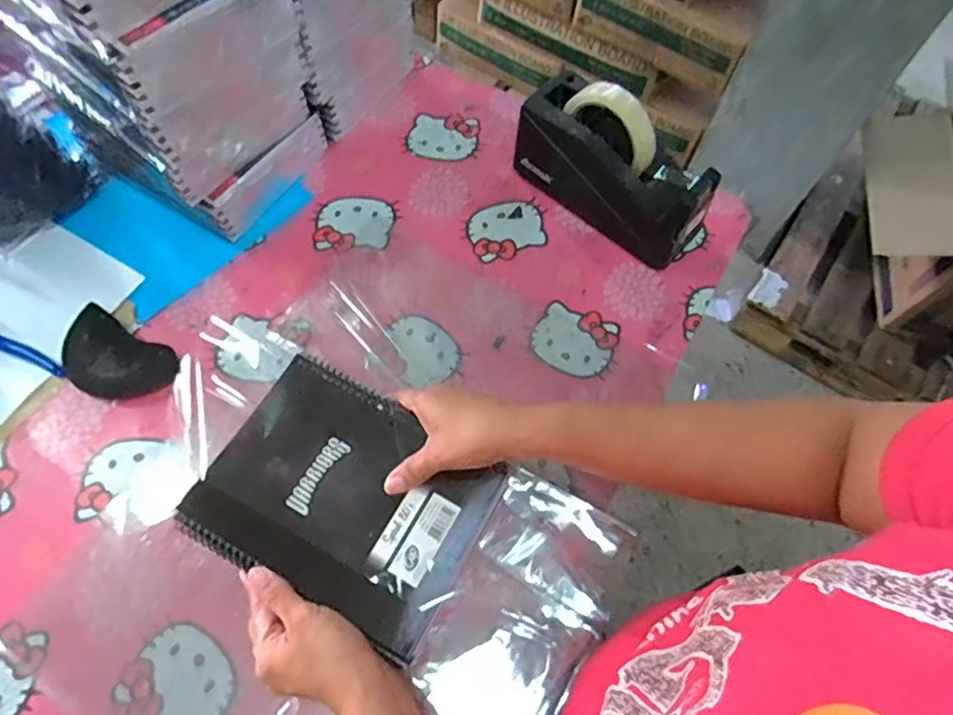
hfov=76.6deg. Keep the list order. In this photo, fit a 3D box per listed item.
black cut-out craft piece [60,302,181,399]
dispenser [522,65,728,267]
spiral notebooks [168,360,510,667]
[{"bbox_3d":[-0.323,0.004,0.541,0.105,0.031,0.065,27,67,10],"label":"black cut-out craft piece"},{"bbox_3d":[0.137,-0.192,0.600,0.202,0.124,0.068,39,69,14],"label":"dispenser"},{"bbox_3d":[-0.095,0.101,0.450,0.193,0.014,0.153,28,67,10],"label":"spiral notebooks"}]

